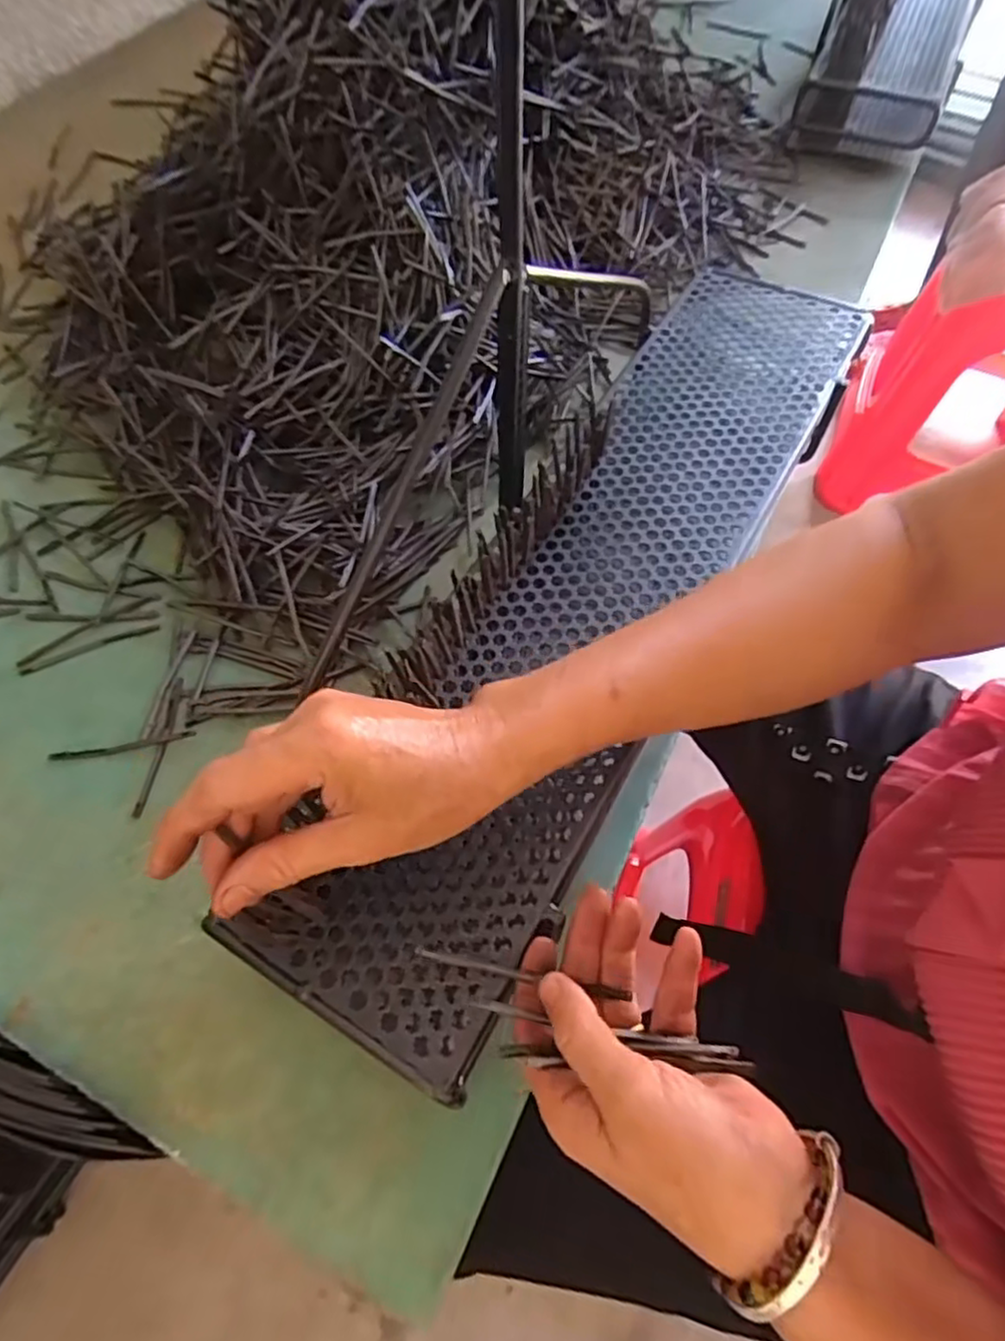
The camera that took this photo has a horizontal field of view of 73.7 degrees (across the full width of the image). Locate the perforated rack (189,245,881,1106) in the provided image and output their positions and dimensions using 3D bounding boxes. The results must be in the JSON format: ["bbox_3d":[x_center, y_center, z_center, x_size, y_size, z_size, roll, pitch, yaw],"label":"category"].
[{"bbox_3d":[0.079,-0.073,0.417,0.138,0.014,0.604,26,65,13],"label":"perforated rack"}]

